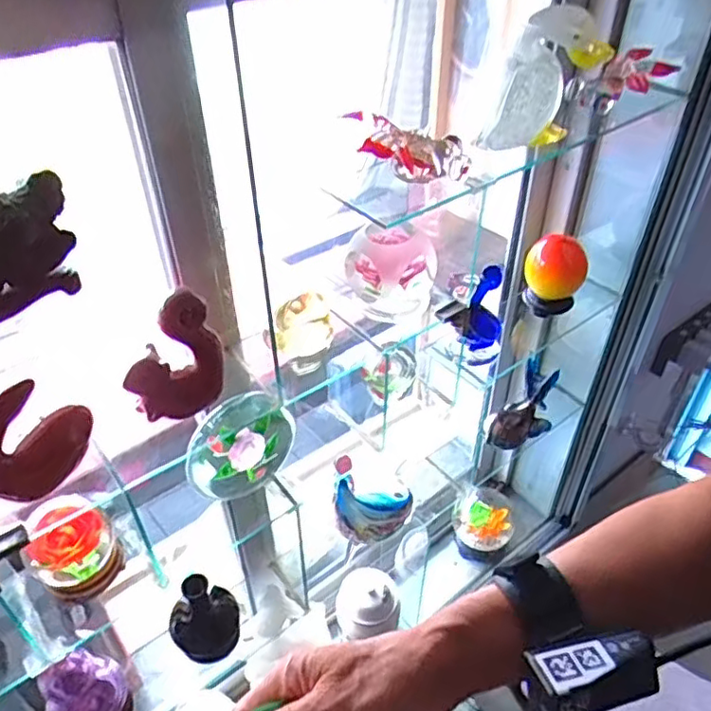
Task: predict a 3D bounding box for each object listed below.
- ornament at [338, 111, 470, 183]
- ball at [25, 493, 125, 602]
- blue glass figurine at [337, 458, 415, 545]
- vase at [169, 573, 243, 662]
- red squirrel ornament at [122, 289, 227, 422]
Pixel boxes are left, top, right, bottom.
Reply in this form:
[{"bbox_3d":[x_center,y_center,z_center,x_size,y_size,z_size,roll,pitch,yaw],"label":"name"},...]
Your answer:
[{"bbox_3d":[0.041,-0.174,0.533,0.111,0.042,0.048,7,35,-30],"label":"ornament"},{"bbox_3d":[-0.251,0.172,0.554,0.070,0.067,0.065,0,41,0],"label":"ball"},{"bbox_3d":[0.027,0.192,0.828,0.112,0.098,0.069,-5,41,-6],"label":"blue glass figurine"},{"bbox_3d":[-0.175,0.281,0.701,0.079,0.124,0.072,0,41,0],"label":"vase"},{"bbox_3d":[-0.144,0.005,0.506,0.020,0.111,0.082,28,48,29],"label":"red squirrel ornament"}]

